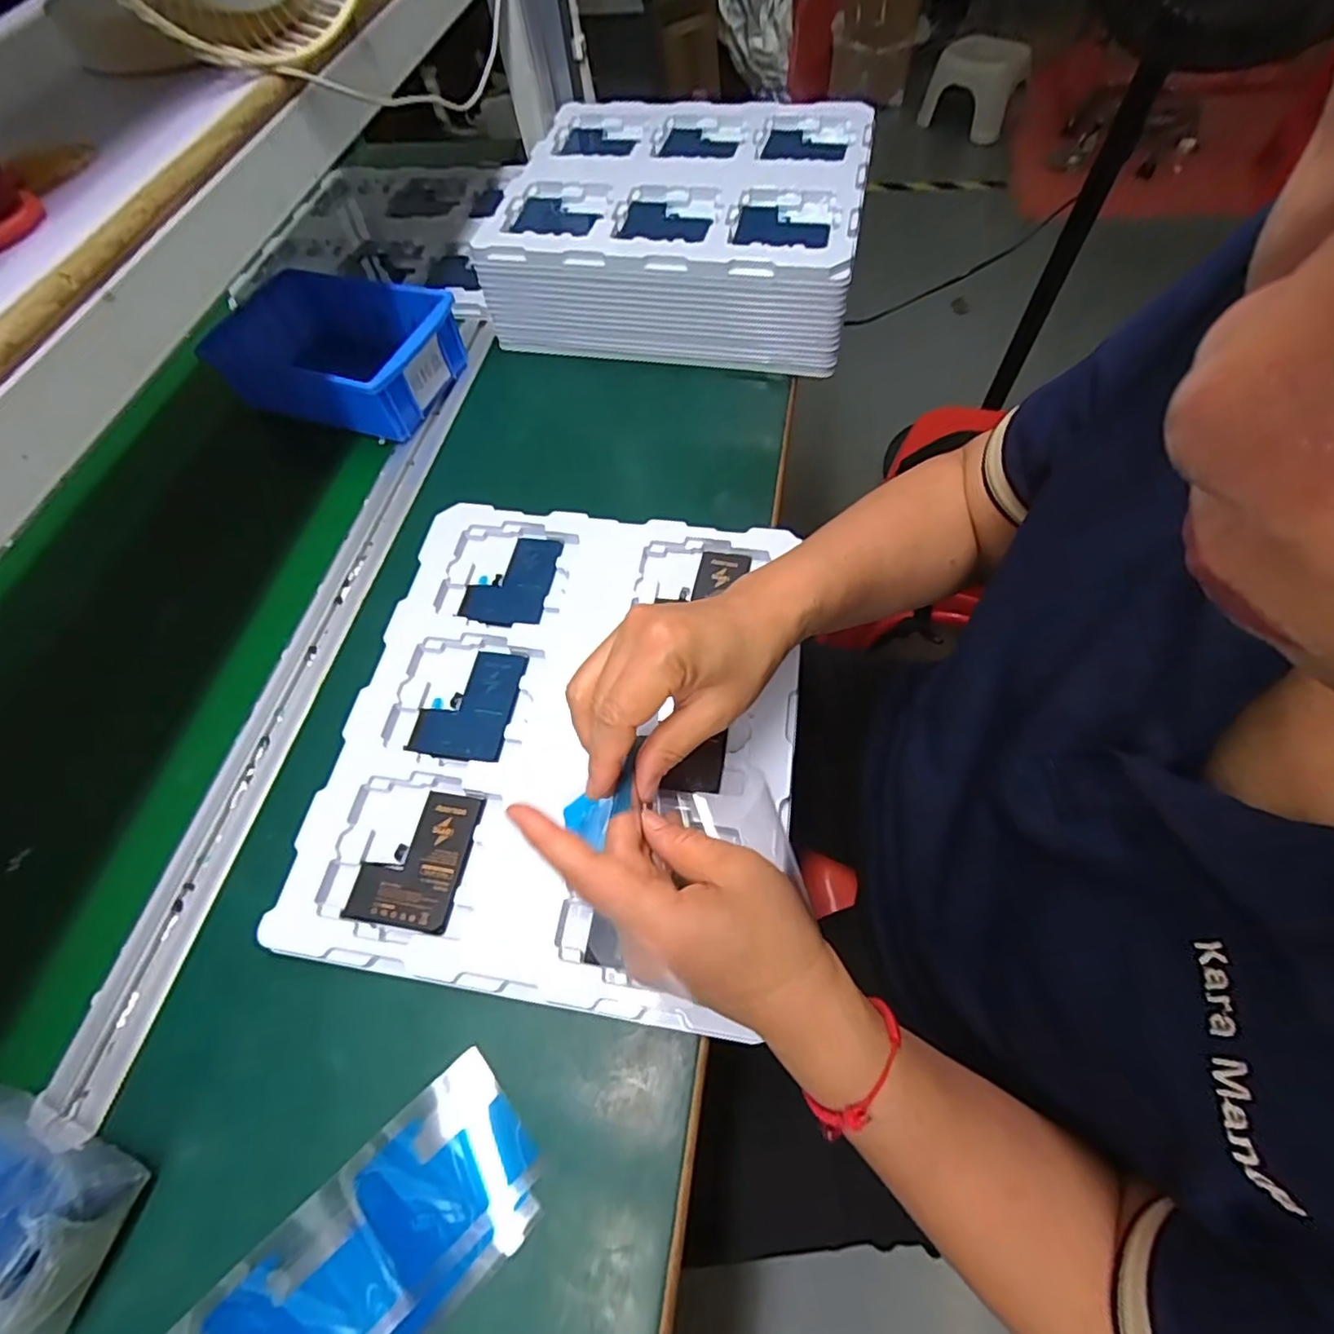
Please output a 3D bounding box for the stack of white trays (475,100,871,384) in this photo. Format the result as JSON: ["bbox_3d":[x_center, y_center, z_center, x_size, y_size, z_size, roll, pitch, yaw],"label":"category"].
[{"bbox_3d":[0.019,-0.420,0.605,0.314,0.101,0.263,10,62,11],"label":"stack of white trays"}]

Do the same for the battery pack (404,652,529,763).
[{"bbox_3d":[-0.129,0.024,0.410,0.064,0.005,0.077,5,61,9],"label":"battery pack"}]

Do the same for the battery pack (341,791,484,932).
[{"bbox_3d":[-0.146,0.110,0.366,0.063,0.004,0.075,5,61,9],"label":"battery pack"}]

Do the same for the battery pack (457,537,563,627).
[{"bbox_3d":[-0.113,-0.063,0.455,0.060,0.007,0.079,6,61,9],"label":"battery pack"}]

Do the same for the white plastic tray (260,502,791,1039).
[{"bbox_3d":[-0.063,0.032,0.403,0.276,0.021,0.318,5,61,8],"label":"white plastic tray"}]

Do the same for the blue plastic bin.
[{"bbox_3d":[-0.295,-0.289,0.573,0.196,0.069,0.135,14,63,13],"label":"blue plastic bin"}]

